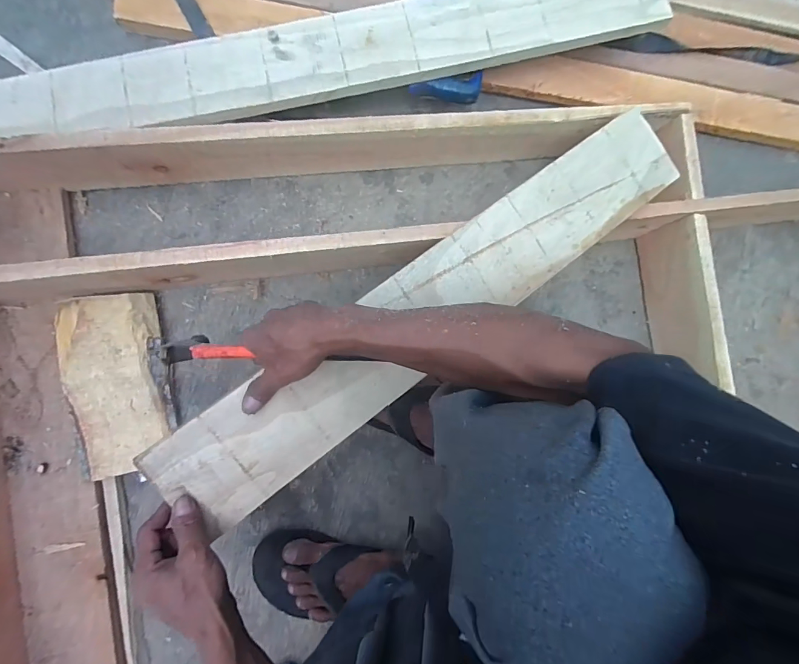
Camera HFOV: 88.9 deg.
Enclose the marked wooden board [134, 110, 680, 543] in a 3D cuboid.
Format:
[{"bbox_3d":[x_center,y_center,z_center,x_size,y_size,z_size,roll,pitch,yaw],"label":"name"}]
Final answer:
[{"bbox_3d":[0.054,-0.036,0.481,0.708,0.021,0.123,-38,93,-9],"label":"marked wooden board"}]

